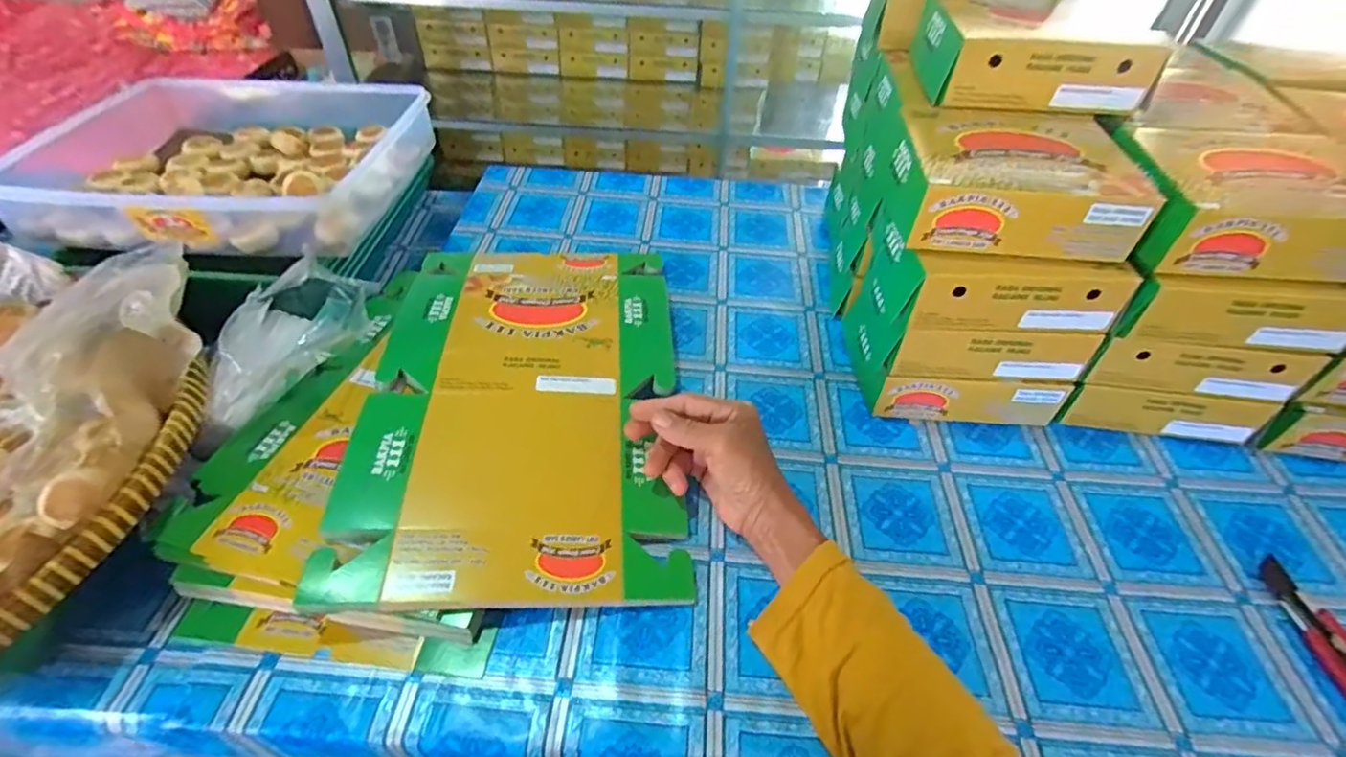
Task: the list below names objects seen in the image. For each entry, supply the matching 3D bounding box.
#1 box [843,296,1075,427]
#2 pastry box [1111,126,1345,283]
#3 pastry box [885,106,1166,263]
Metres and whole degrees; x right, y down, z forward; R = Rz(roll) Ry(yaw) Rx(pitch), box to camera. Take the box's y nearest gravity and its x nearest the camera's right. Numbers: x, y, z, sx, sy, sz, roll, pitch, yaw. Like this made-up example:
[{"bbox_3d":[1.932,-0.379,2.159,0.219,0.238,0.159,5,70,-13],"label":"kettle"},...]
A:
[{"bbox_3d":[0.252,-0.026,0.559,0.167,0.063,0.133,2,47,0],"label":"box"},{"bbox_3d":[0.424,-0.133,0.446,0.169,0.054,0.127,8,46,6],"label":"pastry box"},{"bbox_3d":[0.250,-0.154,0.459,0.162,0.052,0.128,5,46,3],"label":"pastry box"}]

